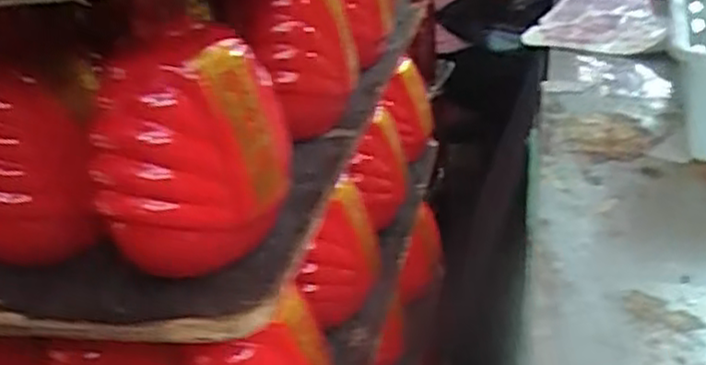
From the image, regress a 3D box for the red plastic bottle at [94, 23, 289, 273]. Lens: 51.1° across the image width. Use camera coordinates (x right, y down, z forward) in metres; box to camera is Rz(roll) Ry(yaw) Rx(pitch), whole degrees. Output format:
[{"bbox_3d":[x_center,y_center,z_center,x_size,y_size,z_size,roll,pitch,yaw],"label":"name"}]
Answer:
[{"bbox_3d":[-0.088,-0.021,0.410,0.103,0.114,0.085,-10,27,-5],"label":"red plastic bottle"}]

